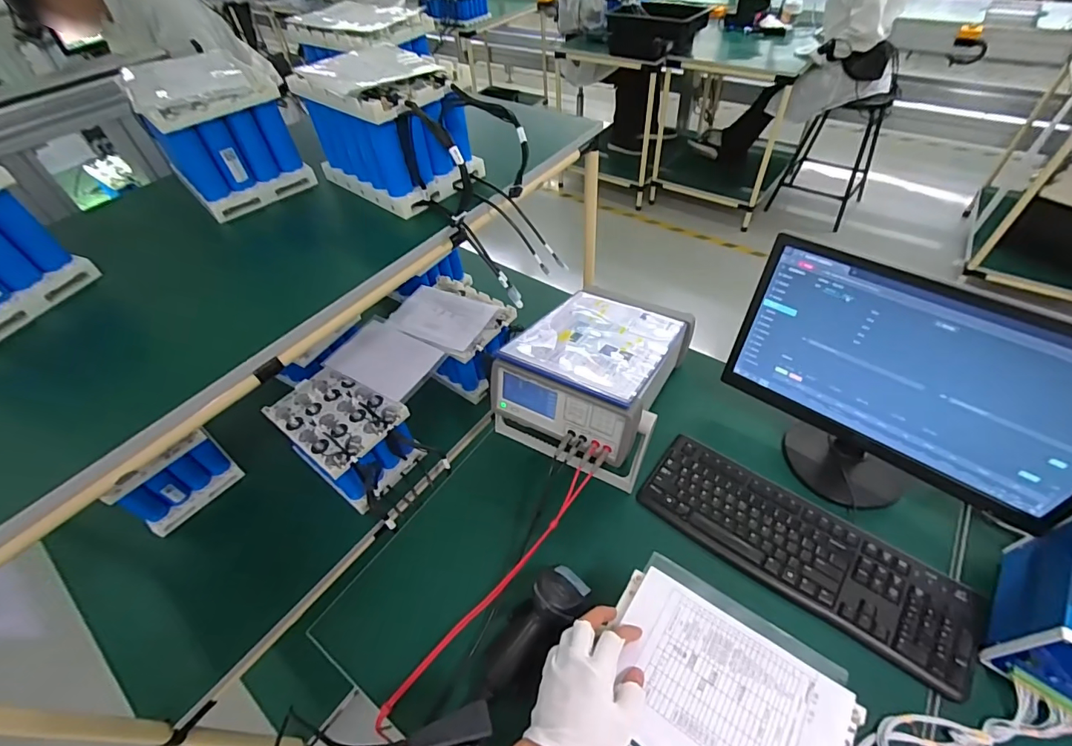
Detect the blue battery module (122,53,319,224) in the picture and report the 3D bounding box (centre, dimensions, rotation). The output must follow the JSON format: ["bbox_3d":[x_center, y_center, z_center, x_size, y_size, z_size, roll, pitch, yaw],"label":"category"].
[{"bbox_3d":[-0.527,-0.400,0.785,0.180,0.171,0.191,-37,56,-24],"label":"blue battery module"}]

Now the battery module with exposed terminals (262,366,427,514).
[{"bbox_3d":[-0.392,0.134,0.966,0.261,0.175,0.180,24,55,24],"label":"battery module with exposed terminals"}]

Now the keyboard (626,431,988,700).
[{"bbox_3d":[0.384,0.254,0.691,0.446,0.024,0.147,29,57,26],"label":"keyboard"}]

